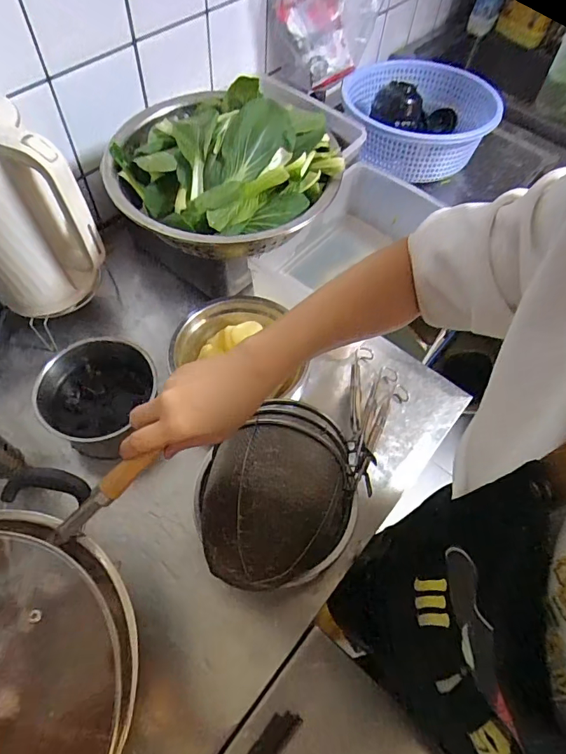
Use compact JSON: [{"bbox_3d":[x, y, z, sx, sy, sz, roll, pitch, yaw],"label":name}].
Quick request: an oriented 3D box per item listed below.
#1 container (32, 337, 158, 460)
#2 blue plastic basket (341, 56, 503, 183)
[{"bbox_3d":[-0.249,0.029,0.636,0.152,0.084,0.149,2,60,-3],"label":"container"},{"bbox_3d":[0.278,-0.519,0.920,0.296,0.101,0.273,-5,61,-8],"label":"blue plastic basket"}]

